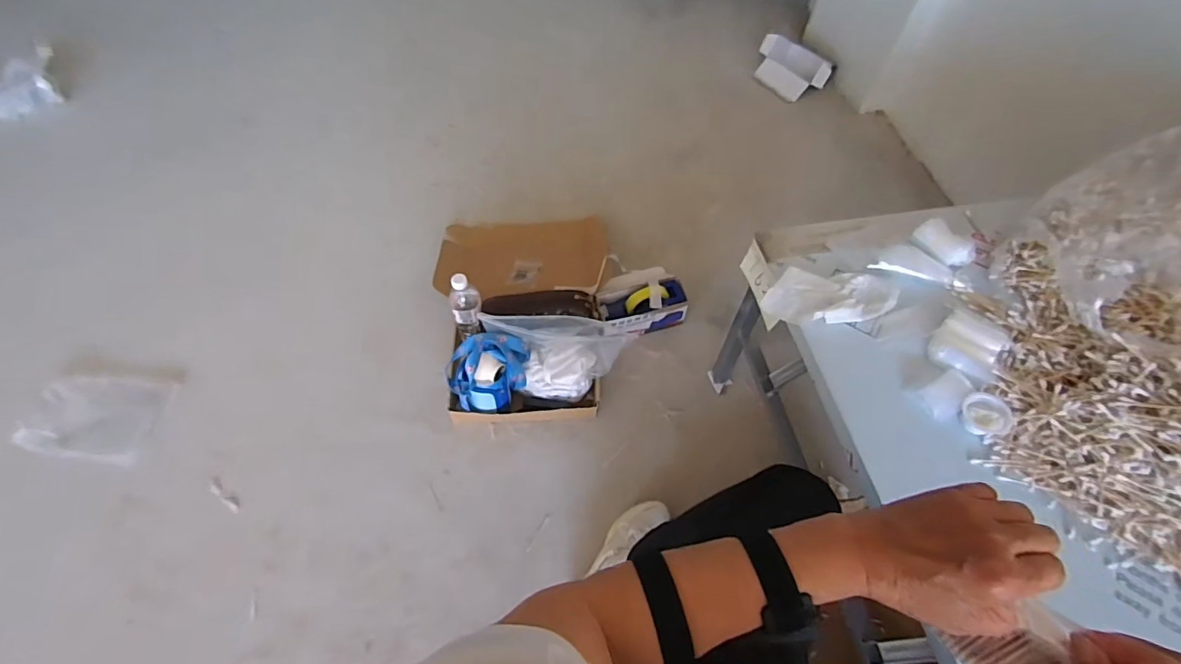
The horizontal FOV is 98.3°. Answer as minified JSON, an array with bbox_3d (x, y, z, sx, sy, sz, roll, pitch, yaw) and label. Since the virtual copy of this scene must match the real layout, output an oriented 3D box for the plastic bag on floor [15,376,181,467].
[{"bbox_3d":[-1.050,0.181,1.096,0.284,0.030,0.181,7,58,3],"label":"plastic bag on floor"}]

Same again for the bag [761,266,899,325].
[{"bbox_3d":[0.347,-0.052,0.748,0.196,0.035,0.093,-5,58,-5],"label":"bag"}]

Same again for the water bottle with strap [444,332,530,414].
[{"bbox_3d":[-0.203,0.088,1.034,0.151,0.173,0.103,3,58,0],"label":"water bottle with strap"}]

